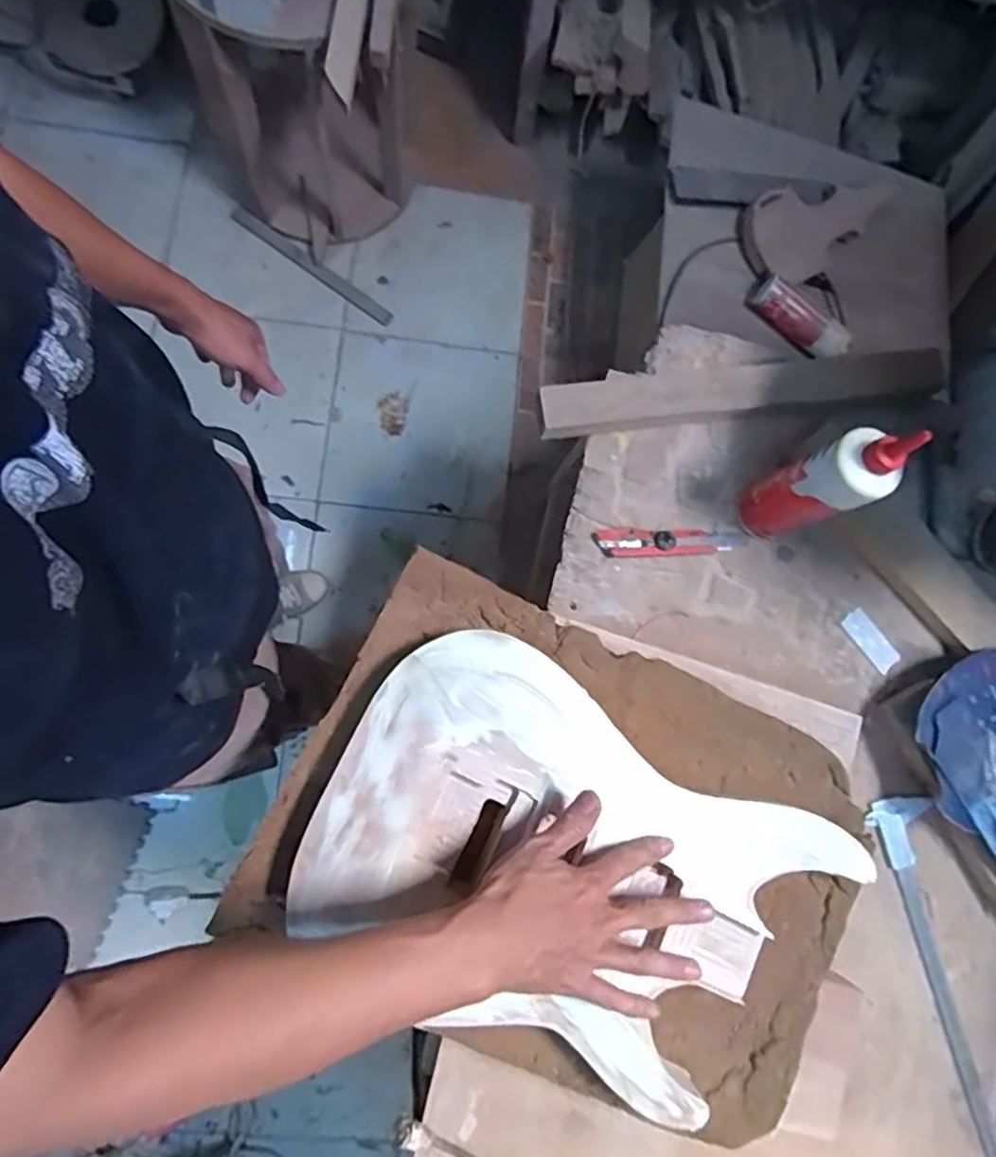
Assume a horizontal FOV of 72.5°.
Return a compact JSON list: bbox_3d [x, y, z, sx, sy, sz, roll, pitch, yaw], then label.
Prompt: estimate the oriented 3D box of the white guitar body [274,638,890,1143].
[{"bbox_3d":[0.055,0.229,0.546,0.395,0.049,0.262,30,80,5],"label":"white guitar body"}]

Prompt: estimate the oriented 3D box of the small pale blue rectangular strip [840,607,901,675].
[{"bbox_3d":[0.424,0.071,0.772,0.035,0.005,0.075,-41,91,-11],"label":"small pale blue rectangular strip"}]

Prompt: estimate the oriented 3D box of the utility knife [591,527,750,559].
[{"bbox_3d":[0.194,-0.040,0.748,0.172,0.014,0.031,0,80,-5],"label":"utility knife"}]

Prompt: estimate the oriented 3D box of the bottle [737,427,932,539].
[{"bbox_3d":[0.309,-0.089,0.661,0.066,0.220,0.071,1,80,-5],"label":"bottle"}]

